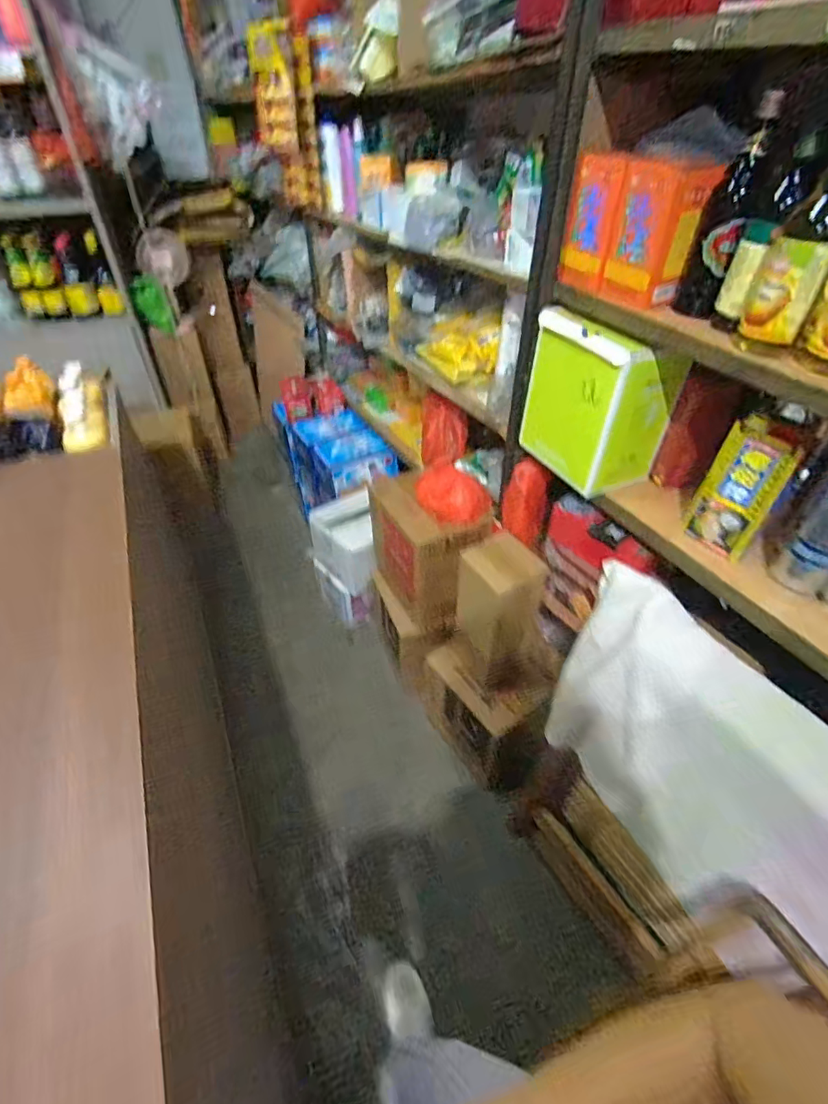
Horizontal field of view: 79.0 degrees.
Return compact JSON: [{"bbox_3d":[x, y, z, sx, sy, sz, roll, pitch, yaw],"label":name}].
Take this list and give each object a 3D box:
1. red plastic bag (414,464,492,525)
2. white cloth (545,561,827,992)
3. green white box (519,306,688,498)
[{"bbox_3d":[0.086,-0.145,1.238,0.203,0.091,0.130,20,46,22],"label":"red plastic bag"},{"bbox_3d":[0.477,0.352,0.758,0.163,0.347,0.634,-20,45,-21],"label":"white cloth"},{"bbox_3d":[0.329,-0.274,0.903,0.151,0.252,0.239,-21,46,-22],"label":"green white box"}]

